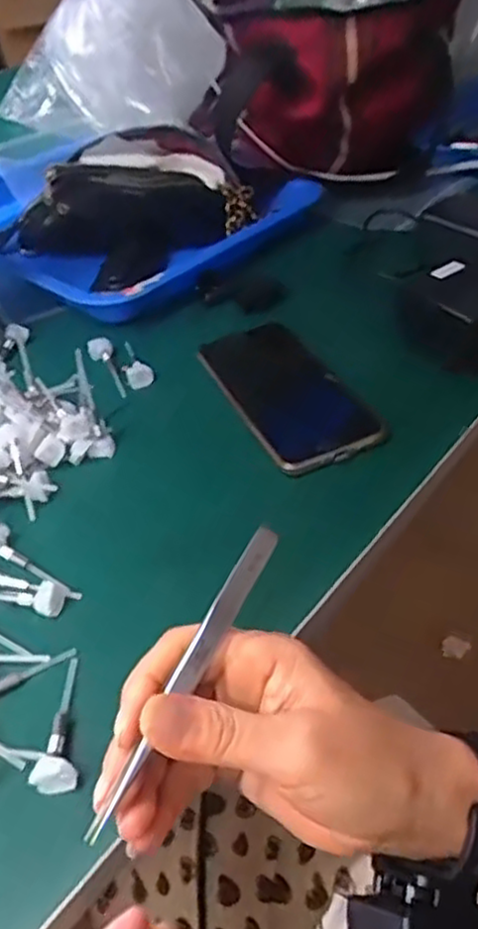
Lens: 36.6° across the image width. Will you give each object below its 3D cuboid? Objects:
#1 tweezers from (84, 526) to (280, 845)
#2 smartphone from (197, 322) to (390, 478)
[{"bbox_3d":[-0.019,0.079,0.279,0.009,0.013,0.133,18,61,26],"label":"tweezers"},{"bbox_3d":[0.034,-0.054,0.517,0.079,0.016,0.163,-20,43,-13],"label":"smartphone"}]

